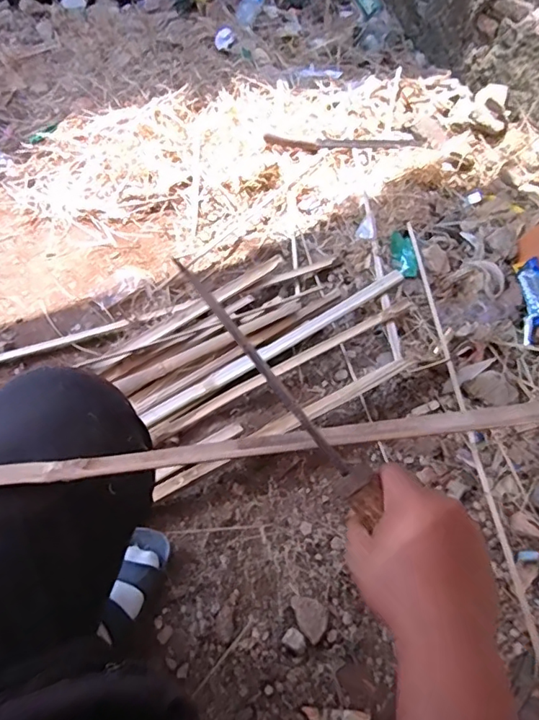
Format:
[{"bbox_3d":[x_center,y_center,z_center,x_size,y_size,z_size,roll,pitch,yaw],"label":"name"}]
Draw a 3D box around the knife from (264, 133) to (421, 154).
[{"bbox_3d":[0.179,-0.533,1.304,0.373,0.024,0.052,4,57,0],"label":"knife"}]

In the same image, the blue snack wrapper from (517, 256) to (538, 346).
[{"bbox_3d":[0.521,-0.119,1.025,0.054,0.030,0.199,9,57,3],"label":"blue snack wrapper"}]

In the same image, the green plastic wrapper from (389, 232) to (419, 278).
[{"bbox_3d":[0.281,-0.222,1.116,0.049,0.016,0.112,-1,57,-3],"label":"green plastic wrapper"}]

